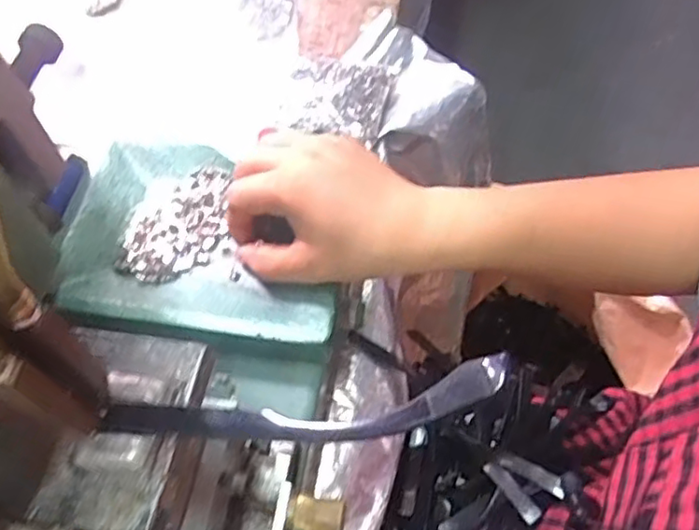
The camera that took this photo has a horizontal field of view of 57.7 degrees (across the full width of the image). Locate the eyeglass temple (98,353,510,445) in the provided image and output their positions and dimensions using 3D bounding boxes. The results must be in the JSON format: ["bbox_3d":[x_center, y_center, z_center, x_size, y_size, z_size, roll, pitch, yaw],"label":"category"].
[{"bbox_3d":[-0.018,0.051,0.217,0.142,0.015,0.020,-8,59,15],"label":"eyeglass temple"}]

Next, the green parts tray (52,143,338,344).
[{"bbox_3d":[-0.099,-0.024,0.447,0.194,0.035,0.156,11,60,3],"label":"green parts tray"}]

